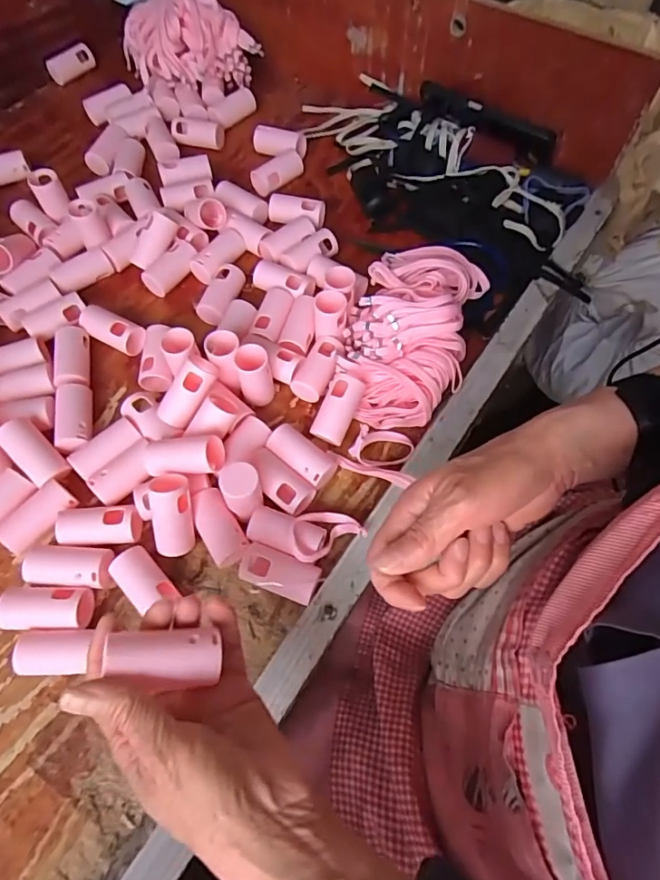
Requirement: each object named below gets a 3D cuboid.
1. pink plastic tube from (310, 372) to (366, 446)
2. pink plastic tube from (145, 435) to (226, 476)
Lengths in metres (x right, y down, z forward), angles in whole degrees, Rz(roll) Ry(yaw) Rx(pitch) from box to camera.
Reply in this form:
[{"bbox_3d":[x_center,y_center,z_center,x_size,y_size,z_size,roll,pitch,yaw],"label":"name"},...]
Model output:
[{"bbox_3d":[0.010,-0.030,0.460,0.030,0.024,0.067,23,87,12],"label":"pink plastic tube"},{"bbox_3d":[-0.120,0.015,0.420,0.061,0.028,0.030,0,62,1],"label":"pink plastic tube"}]

